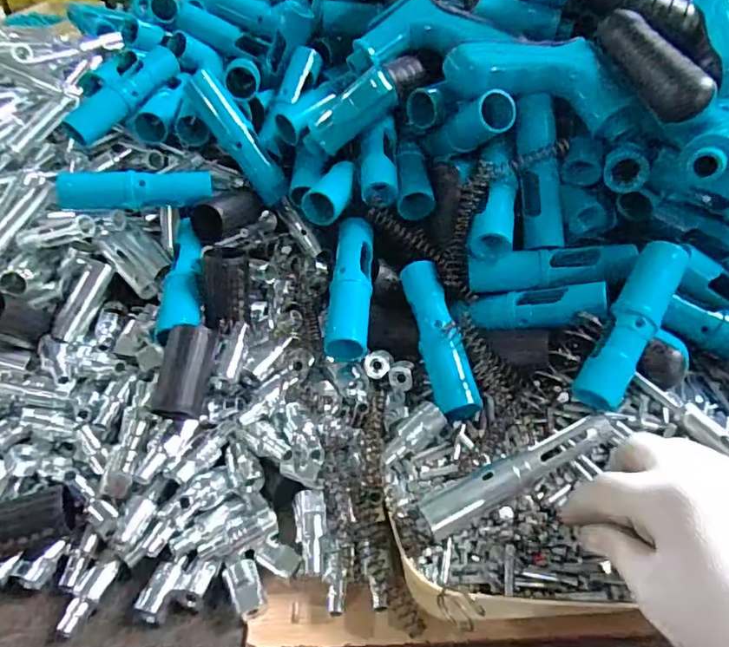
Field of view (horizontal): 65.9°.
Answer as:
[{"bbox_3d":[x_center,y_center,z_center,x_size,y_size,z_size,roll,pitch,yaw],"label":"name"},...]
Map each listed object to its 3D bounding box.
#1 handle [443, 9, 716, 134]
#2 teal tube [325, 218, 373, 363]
[{"bbox_3d":[0.156,-0.186,0.413,0.178,0.051,0.080,20,46,23],"label":"handle"},{"bbox_3d":[-0.009,-0.030,0.424,0.029,0.027,0.120,2,58,4],"label":"teal tube"}]

